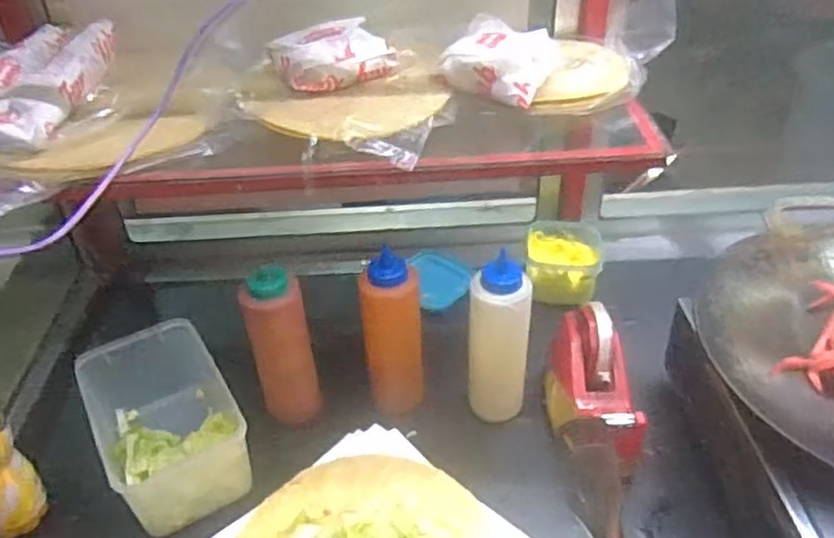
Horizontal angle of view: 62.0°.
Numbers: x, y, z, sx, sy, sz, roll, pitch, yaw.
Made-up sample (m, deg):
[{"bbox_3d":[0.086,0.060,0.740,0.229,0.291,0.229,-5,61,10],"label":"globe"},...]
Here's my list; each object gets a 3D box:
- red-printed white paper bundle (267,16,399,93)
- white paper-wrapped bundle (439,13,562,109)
[{"bbox_3d":[-0.088,-0.218,0.712,0.112,0.045,0.084,-25,44,-27],"label":"red-printed white paper bundle"},{"bbox_3d":[0.085,-0.219,0.715,0.108,0.038,0.109,19,42,23],"label":"white paper-wrapped bundle"}]

